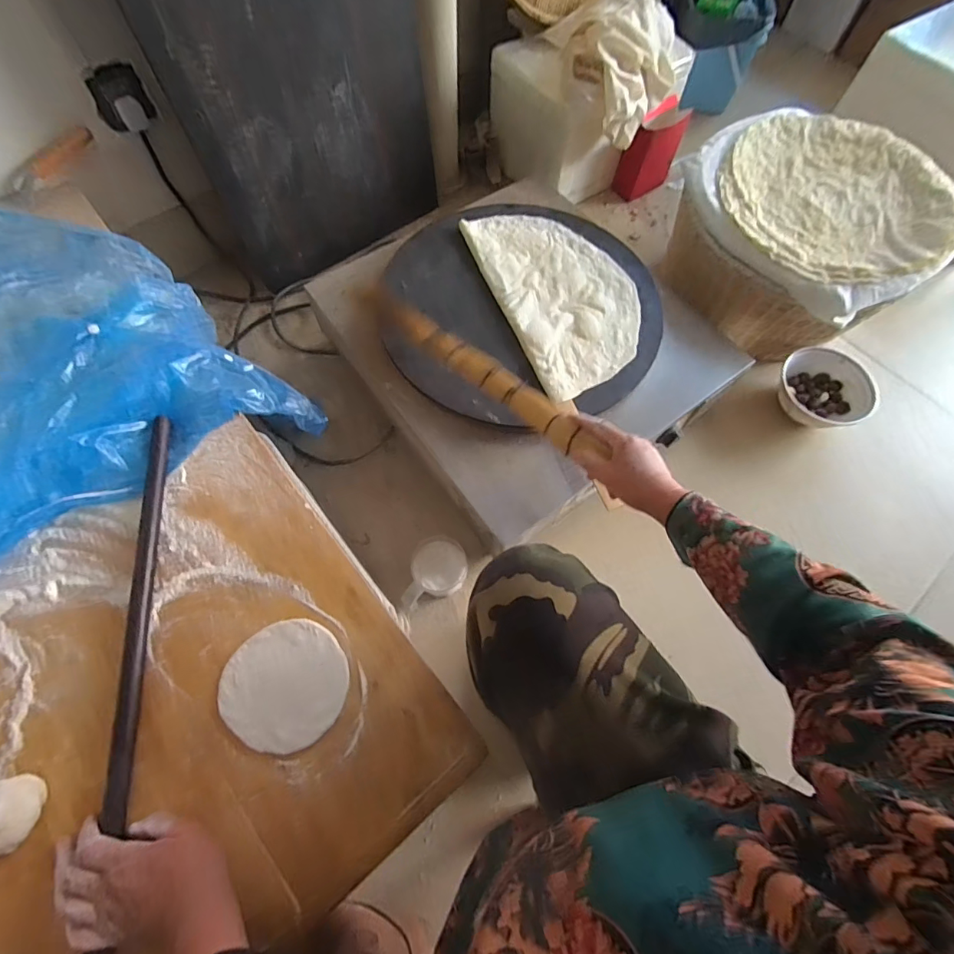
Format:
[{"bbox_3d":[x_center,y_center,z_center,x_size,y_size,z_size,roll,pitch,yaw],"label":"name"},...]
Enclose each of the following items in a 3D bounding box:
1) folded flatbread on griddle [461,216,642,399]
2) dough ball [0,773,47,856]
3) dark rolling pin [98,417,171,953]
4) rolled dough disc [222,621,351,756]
[{"bbox_3d":[0.160,-0.352,0.868,0.251,0.012,0.431,-19,68,-11],"label":"folded flatbread on griddle"},{"bbox_3d":[-0.453,0.323,0.446,0.060,0.038,0.061,1,67,-1],"label":"dough ball"},{"bbox_3d":[-0.375,0.238,0.500,0.027,0.021,0.673,-6,69,-6],"label":"dark rolling pin"},{"bbox_3d":[-0.209,0.225,0.507,0.129,0.015,0.126,1,67,-1],"label":"rolled dough disc"}]

